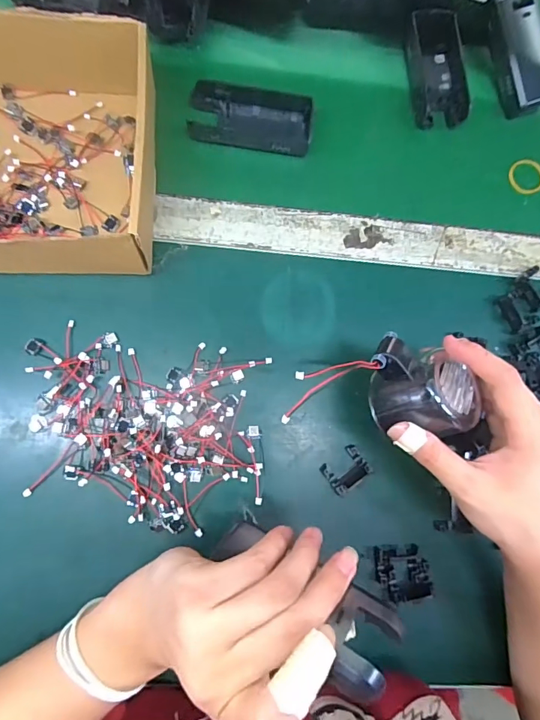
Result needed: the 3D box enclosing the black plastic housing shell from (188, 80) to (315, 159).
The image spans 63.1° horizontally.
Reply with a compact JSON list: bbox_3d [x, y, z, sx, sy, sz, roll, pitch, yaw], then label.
[{"bbox_3d":[-0.016,-0.215,0.394,0.106,0.021,0.056,7,83,-5],"label":"black plastic housing shell"}]

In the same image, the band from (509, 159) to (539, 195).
[{"bbox_3d":[0.254,-0.180,0.434,0.038,0.006,0.033,-2,94,-4],"label":"band"}]

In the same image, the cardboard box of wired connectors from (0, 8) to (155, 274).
[{"bbox_3d":[-0.200,-0.163,0.339,0.213,0.073,0.183,-1,84,-6],"label":"cardboard box of wired connectors"}]

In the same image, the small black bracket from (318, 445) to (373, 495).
[{"bbox_3d":[0.064,0.091,0.363,0.036,0.012,0.028,-36,88,-9],"label":"small black bracket"}]

